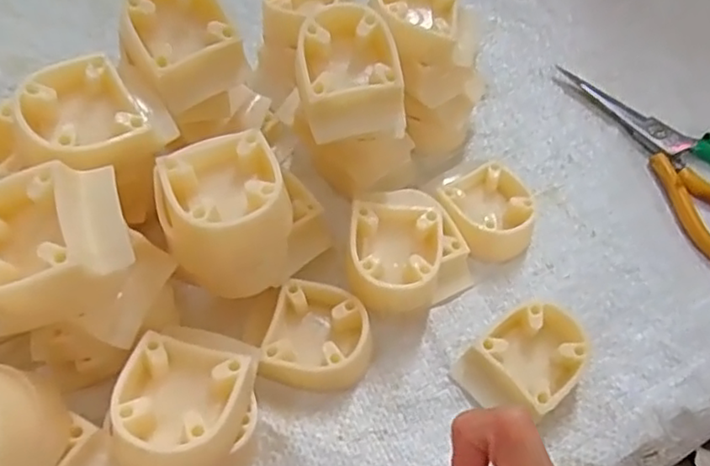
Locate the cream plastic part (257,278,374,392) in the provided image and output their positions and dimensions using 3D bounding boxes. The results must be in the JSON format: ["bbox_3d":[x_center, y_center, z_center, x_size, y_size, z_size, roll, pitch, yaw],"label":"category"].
[{"bbox_3d":[-0.017,0.051,0.309,0.049,0.020,0.048,13,58,3],"label":"cream plastic part"}]

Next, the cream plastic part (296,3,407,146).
[{"bbox_3d":[-0.002,-0.076,0.305,0.050,0.028,0.059,-11,80,-7],"label":"cream plastic part"}]

